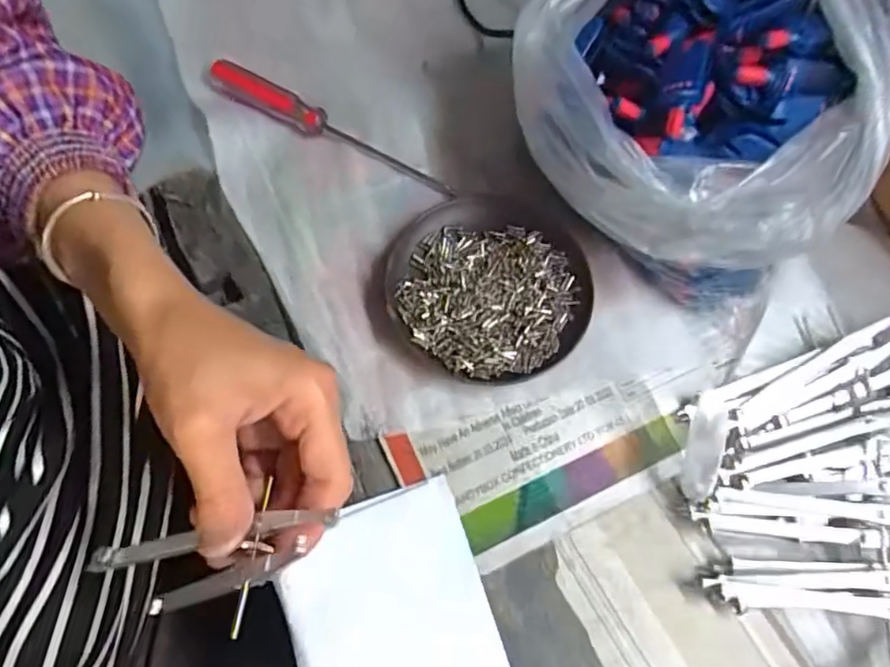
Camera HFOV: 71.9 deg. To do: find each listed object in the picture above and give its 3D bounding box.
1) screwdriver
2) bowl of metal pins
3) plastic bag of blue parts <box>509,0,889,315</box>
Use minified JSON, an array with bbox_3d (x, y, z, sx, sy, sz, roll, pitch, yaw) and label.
[{"bbox_3d":[-0.074,-0.137,0.402,0.179,0.027,0.015,26,69,8],"label":"screwdriver"},{"bbox_3d":[0.025,-0.025,0.363,0.116,0.018,0.111,1,68,-2],"label":"bowl of metal pins"},{"bbox_3d":[0.133,-0.130,0.345,0.198,0.136,0.163,31,70,10],"label":"plastic bag of blue parts"}]

